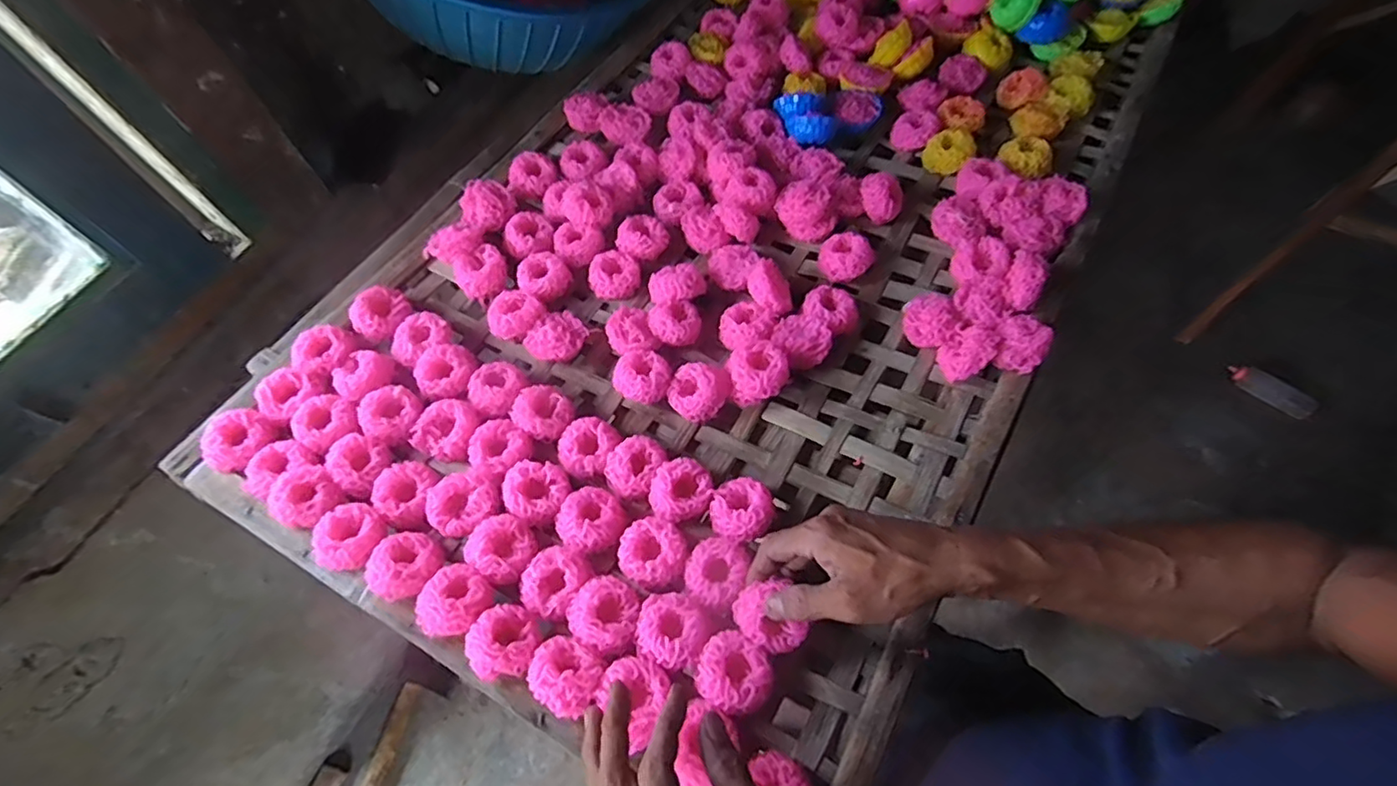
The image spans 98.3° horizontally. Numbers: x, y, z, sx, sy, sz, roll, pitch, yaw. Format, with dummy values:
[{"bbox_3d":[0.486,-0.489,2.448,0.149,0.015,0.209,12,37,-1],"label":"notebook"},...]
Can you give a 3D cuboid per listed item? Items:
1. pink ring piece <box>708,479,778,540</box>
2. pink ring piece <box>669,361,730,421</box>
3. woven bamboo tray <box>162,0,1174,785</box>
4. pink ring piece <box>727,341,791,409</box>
[{"bbox_3d":[0.036,0.096,0.494,0.050,0.030,0.050,-1,62,2],"label":"pink ring piece"},{"bbox_3d":[0.000,0.001,0.549,0.054,0.034,0.046,9,63,8],"label":"pink ring piece"},{"bbox_3d":[0.071,-0.238,0.649,0.609,0.069,1.083,26,68,15],"label":"woven bamboo tray"},{"bbox_3d":[0.055,-0.019,0.547,0.055,0.036,0.053,-1,62,2],"label":"pink ring piece"}]

